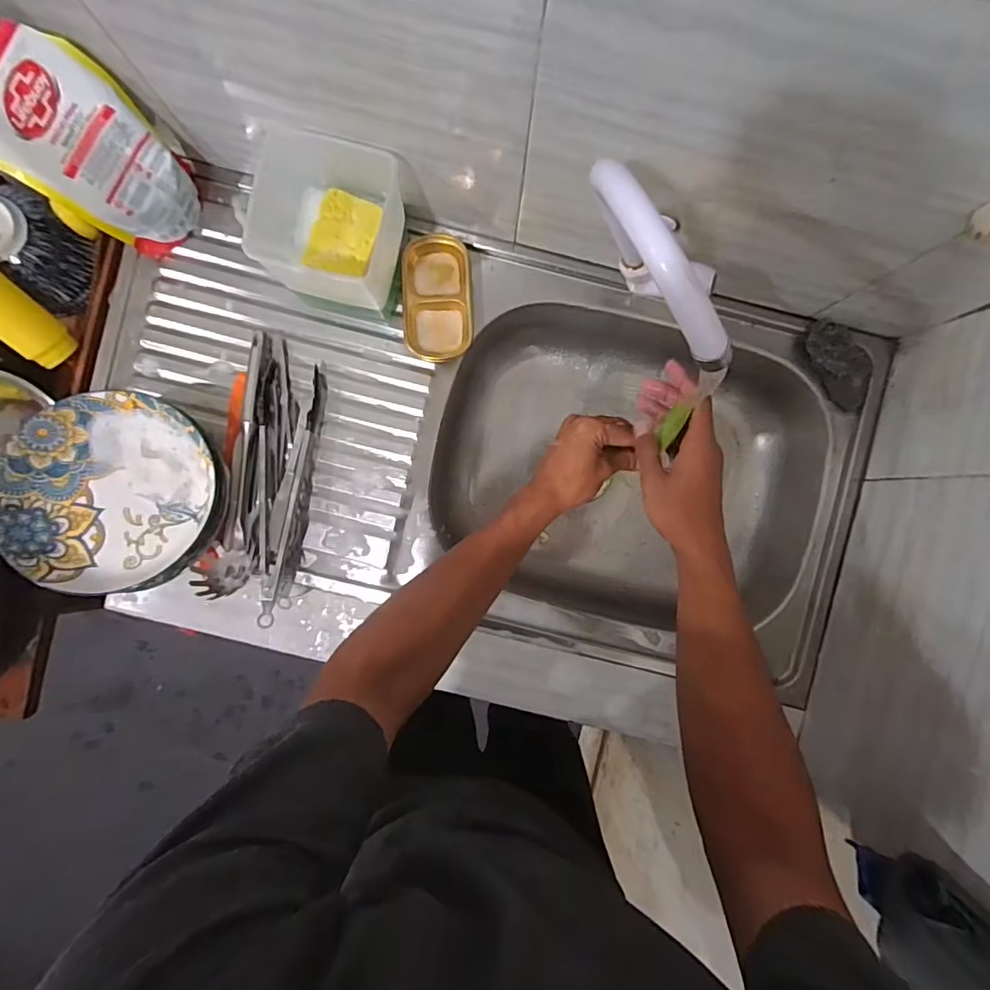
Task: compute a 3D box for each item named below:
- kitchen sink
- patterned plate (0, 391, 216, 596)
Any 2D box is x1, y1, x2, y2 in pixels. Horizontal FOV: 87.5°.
[{"bbox_3d":[-0.003,-0.060,0.736,0.941,0.196,0.483,8,90,-1],"label":"kitchen sink"},{"bbox_3d":[-0.428,-0.007,0.579,0.210,0.034,0.214,1,83,-8],"label":"patterned plate"}]

